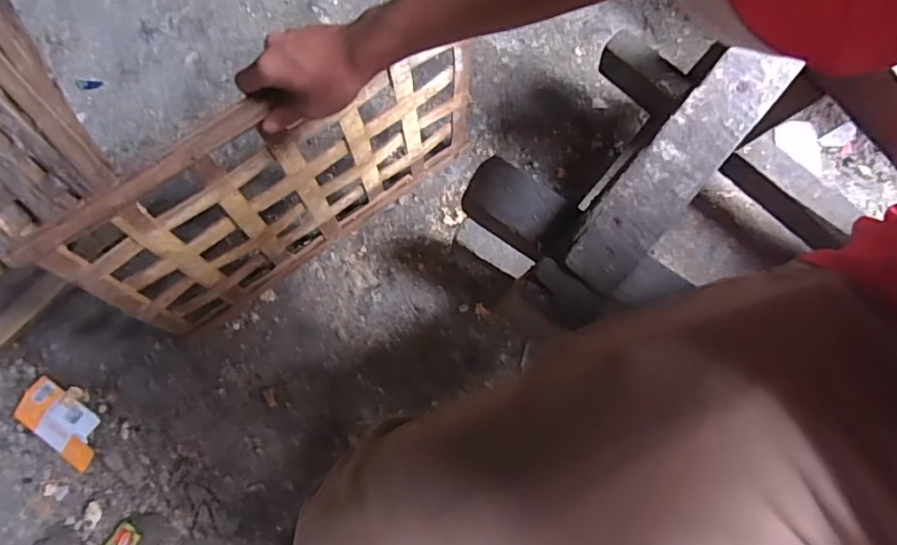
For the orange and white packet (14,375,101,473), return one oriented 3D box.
[{"bbox_3d":[-0.513,0.199,0.729,0.128,0.005,0.066,34,81,5],"label":"orange and white packet"}]

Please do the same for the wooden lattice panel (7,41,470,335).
[{"bbox_3d":[-0.173,-0.105,0.653,0.486,0.307,0.023,-38,72,-11],"label":"wooden lattice panel"}]

